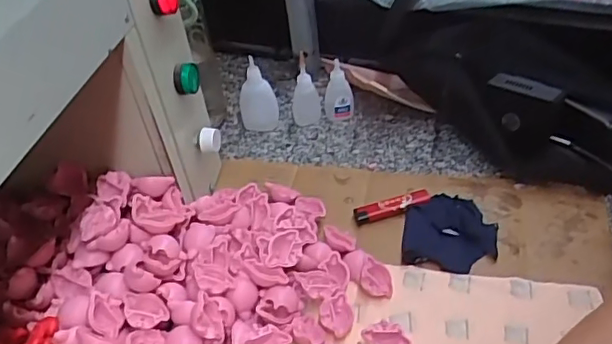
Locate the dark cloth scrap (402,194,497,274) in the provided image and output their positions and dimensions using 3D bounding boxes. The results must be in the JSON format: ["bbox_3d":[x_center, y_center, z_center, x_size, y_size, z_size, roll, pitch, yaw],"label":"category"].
[{"bbox_3d":[0.133,0.052,0.533,0.081,0.017,0.084,6,43,12],"label":"dark cloth scrap"}]

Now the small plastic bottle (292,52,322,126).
[{"bbox_3d":[0.000,-0.097,0.689,0.033,0.086,0.023,-5,42,-1],"label":"small plastic bottle"}]

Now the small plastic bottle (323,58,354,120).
[{"bbox_3d":[0.039,-0.096,0.692,0.035,0.068,0.029,-2,42,3],"label":"small plastic bottle"}]

